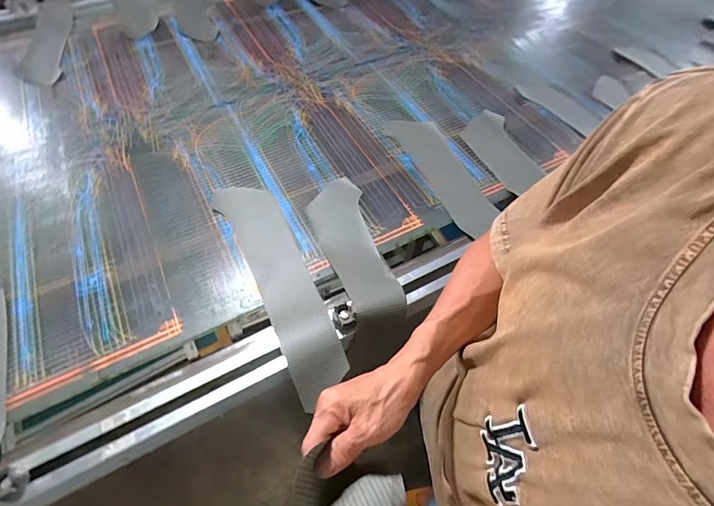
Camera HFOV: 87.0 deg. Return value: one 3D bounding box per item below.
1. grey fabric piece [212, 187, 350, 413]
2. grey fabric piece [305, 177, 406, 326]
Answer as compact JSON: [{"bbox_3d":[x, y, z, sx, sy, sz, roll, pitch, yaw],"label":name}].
[{"bbox_3d":[-0.135,0.030,0.643,0.103,0.024,0.430,-23,57,-20],"label":"grey fabric piece"},{"bbox_3d":[-0.011,-0.018,0.656,0.108,0.040,0.321,-13,58,-11],"label":"grey fabric piece"}]

